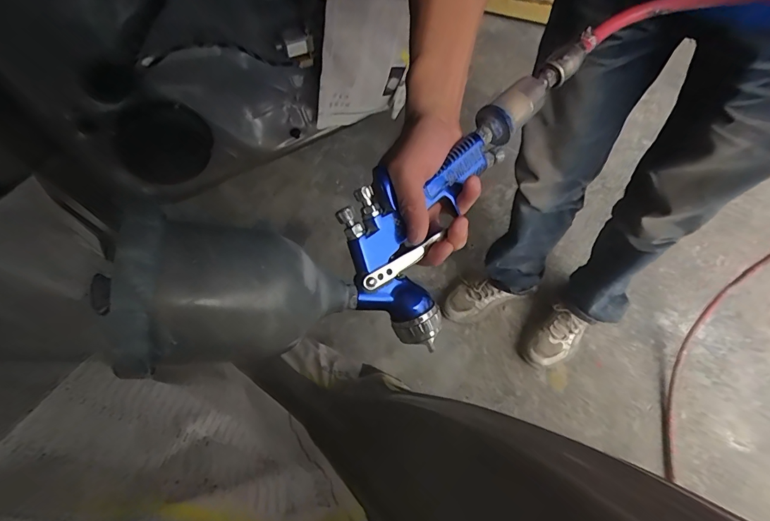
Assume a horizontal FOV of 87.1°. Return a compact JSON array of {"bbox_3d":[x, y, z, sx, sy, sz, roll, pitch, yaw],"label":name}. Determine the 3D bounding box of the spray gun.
[{"bbox_3d":[0.028,-0.033,0.317,0.433,0.118,0.116,-31,65,-27],"label":"spray gun"}]

